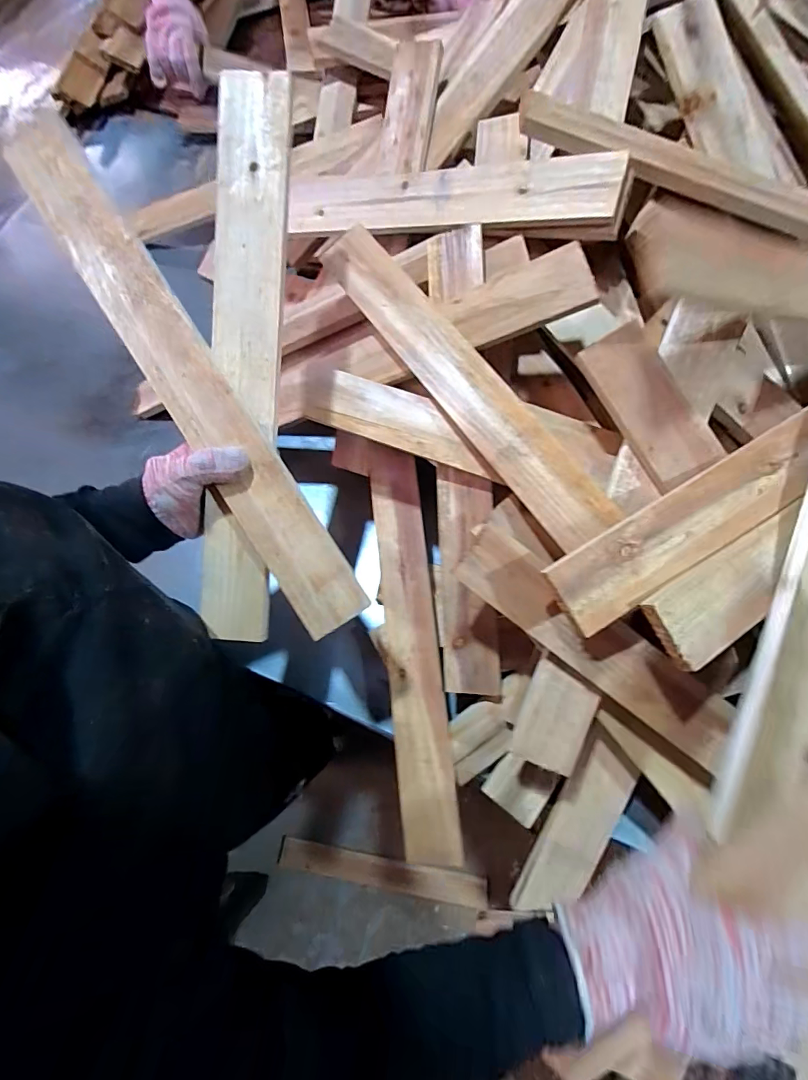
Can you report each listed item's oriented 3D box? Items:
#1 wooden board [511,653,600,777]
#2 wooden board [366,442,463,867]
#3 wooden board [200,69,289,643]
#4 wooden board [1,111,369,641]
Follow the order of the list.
[{"bbox_3d":[0.142,0.167,0.432,0.063,0.011,0.094,21,91,-1],"label":"wooden board"},{"bbox_3d":[0.003,0.106,0.543,0.071,0.017,0.474,-11,74,16],"label":"wooden board"},{"bbox_3d":[-0.142,-0.151,0.408,0.068,0.014,0.480,4,94,4],"label":"wooden board"},{"bbox_3d":[-0.186,-0.134,0.397,0.061,0.019,0.483,-33,91,-9],"label":"wooden board"}]

